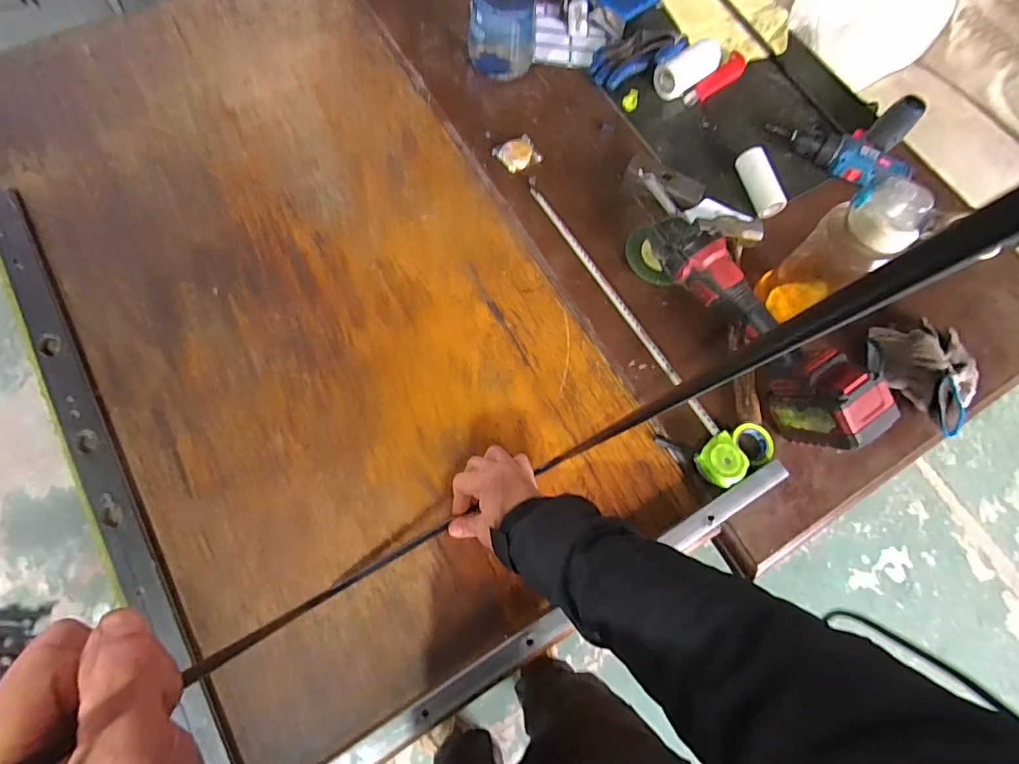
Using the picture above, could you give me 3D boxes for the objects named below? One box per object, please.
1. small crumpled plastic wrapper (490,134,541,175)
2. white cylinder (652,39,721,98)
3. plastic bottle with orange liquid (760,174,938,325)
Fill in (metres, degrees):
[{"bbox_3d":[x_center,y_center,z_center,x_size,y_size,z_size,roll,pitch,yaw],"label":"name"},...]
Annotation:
[{"bbox_3d":[0.013,-0.358,0.789,0.063,0.015,0.053,-28,75,-12],"label":"small crumpled plastic wrapper"},{"bbox_3d":[0.306,-0.537,0.859,0.114,0.047,0.061,-38,77,-14],"label":"white cylinder"},{"bbox_3d":[0.407,-0.161,0.620,0.085,0.215,0.083,-39,77,-14],"label":"plastic bottle with orange liquid"}]

